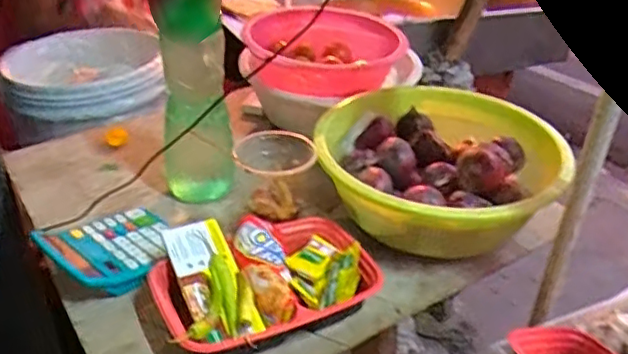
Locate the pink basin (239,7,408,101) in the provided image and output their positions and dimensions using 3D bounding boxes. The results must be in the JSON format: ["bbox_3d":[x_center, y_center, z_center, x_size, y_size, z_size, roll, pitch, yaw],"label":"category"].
[{"bbox_3d":[0.014,-0.203,0.984,0.236,0.070,0.236,1,34,-1],"label":"pink basin"}]

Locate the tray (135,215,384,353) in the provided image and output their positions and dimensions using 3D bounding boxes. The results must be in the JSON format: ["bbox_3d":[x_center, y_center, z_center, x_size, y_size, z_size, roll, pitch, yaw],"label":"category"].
[{"bbox_3d":[-0.054,0.110,0.638,0.234,0.069,0.156,-13,37,-19],"label":"tray"}]

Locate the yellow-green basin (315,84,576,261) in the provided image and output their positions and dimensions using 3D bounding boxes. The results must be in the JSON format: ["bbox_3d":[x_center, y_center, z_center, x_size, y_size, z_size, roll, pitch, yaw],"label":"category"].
[{"bbox_3d":[0.142,-0.011,0.776,0.269,0.116,0.287,1,34,-1],"label":"yellow-green basin"}]

